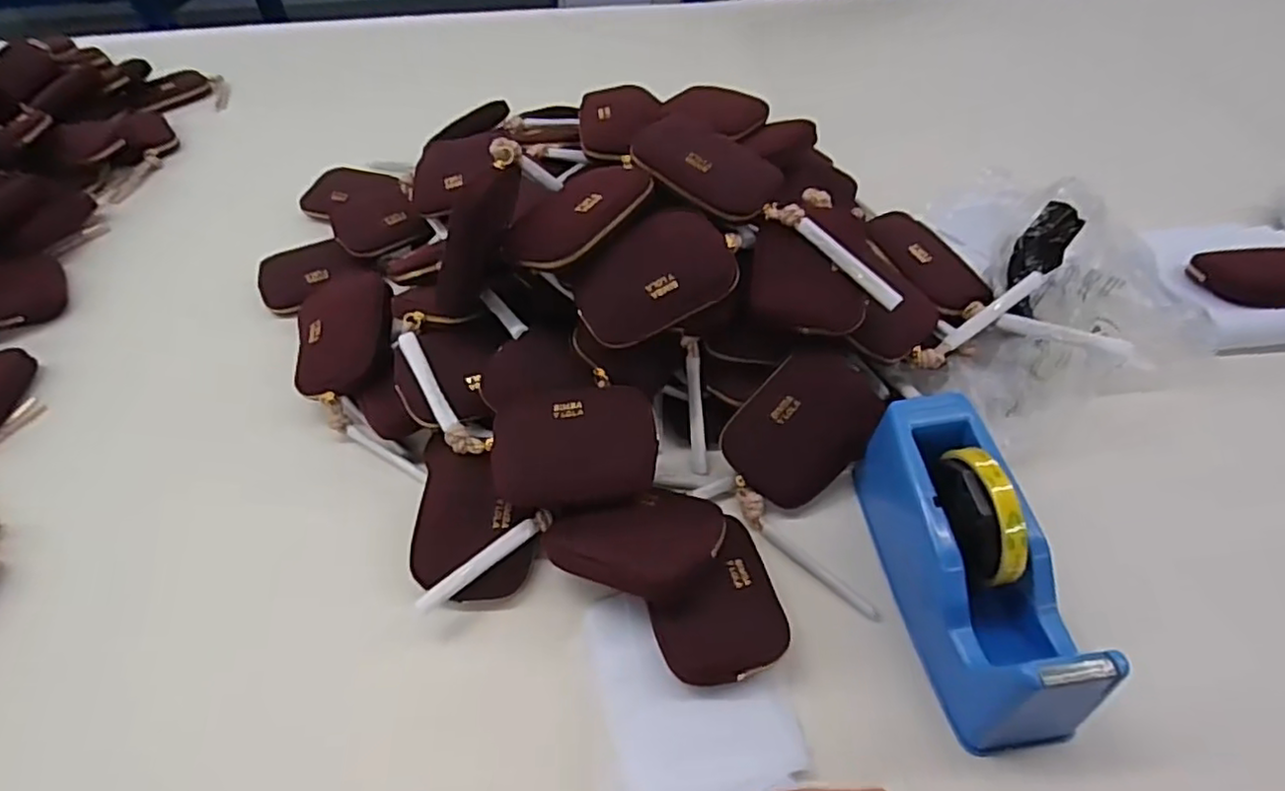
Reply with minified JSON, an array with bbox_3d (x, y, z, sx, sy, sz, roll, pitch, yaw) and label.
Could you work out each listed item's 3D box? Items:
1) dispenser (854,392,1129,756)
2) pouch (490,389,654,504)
[{"bbox_3d":[0.207,0.101,0.419,0.071,0.104,0.201,-8,49,-3],"label":"dispenser"},{"bbox_3d":[-0.049,0.036,0.470,0.113,0.016,0.080,-5,79,2],"label":"pouch"}]

